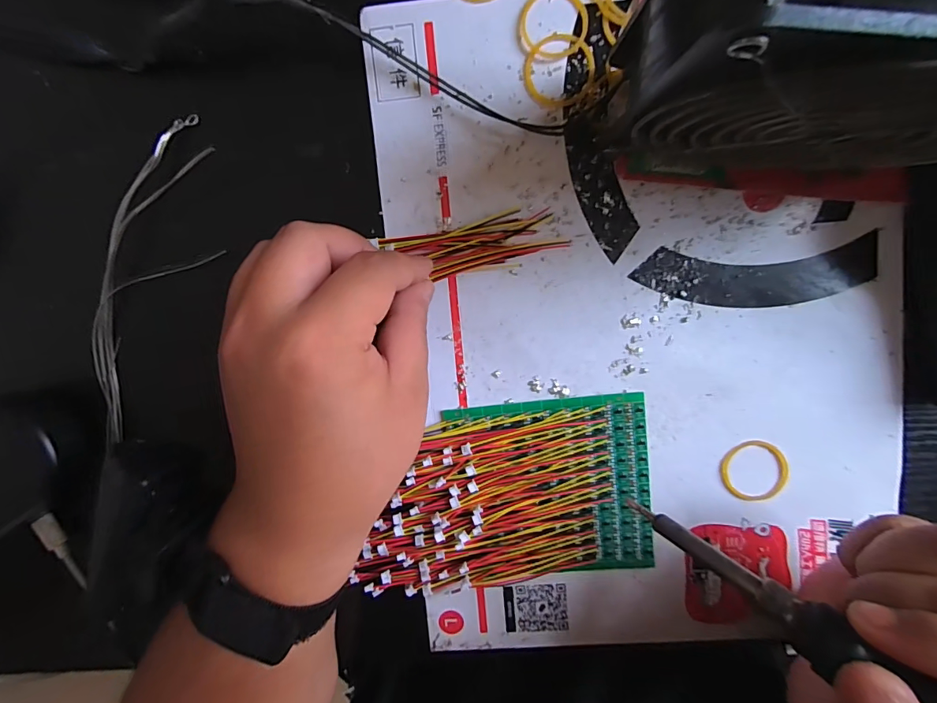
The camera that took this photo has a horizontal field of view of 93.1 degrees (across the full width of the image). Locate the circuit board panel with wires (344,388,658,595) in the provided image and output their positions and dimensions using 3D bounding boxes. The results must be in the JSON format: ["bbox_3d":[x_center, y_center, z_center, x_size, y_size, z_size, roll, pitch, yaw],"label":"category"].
[{"bbox_3d":[0.019,0.075,0.226,0.144,0.017,0.092,-6,98,4],"label":"circuit board panel with wires"}]

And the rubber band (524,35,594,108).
[{"bbox_3d":[0.041,-0.128,0.201,0.032,0.004,0.030,-9,98,4],"label":"rubber band"}]

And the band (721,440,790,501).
[{"bbox_3d":[0.144,0.060,0.222,0.032,0.004,0.031,0,98,3],"label":"band"}]

